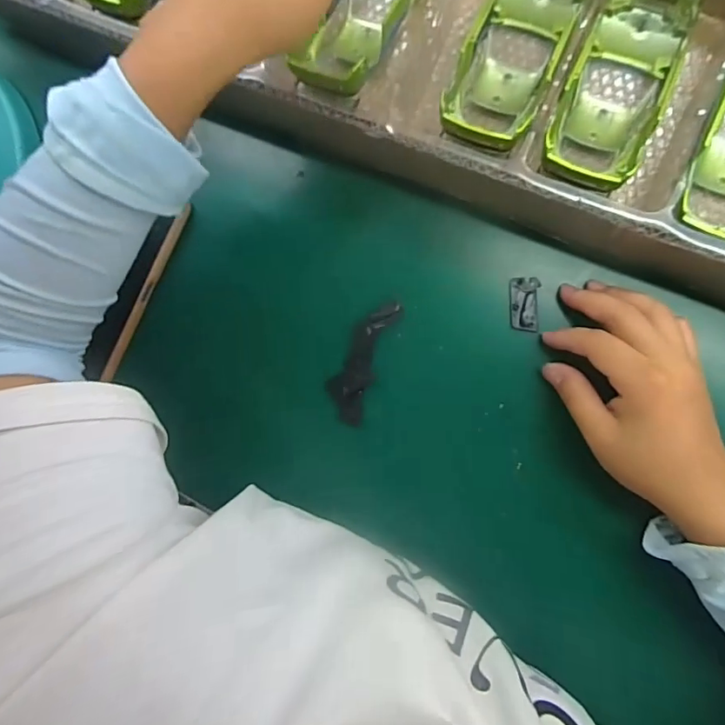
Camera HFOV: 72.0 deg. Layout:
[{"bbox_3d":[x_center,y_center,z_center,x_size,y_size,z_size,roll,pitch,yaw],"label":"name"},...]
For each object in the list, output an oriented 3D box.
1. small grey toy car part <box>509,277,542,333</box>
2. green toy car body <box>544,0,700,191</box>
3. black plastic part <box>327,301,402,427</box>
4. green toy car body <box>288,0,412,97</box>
[{"bbox_3d":[0.103,-0.037,0.319,0.018,0.004,0.034,2,90,10],"label":"small grey toy car part"},{"bbox_3d":[0.147,-0.157,0.291,0.055,0.032,0.133,22,80,9],"label":"green toy car body"},{"bbox_3d":[0.000,-0.001,0.337,0.028,0.006,0.085,24,93,9],"label":"black plastic part"},{"bbox_3d":[0.003,-0.223,0.314,0.053,0.033,0.132,22,78,9],"label":"green toy car body"}]

